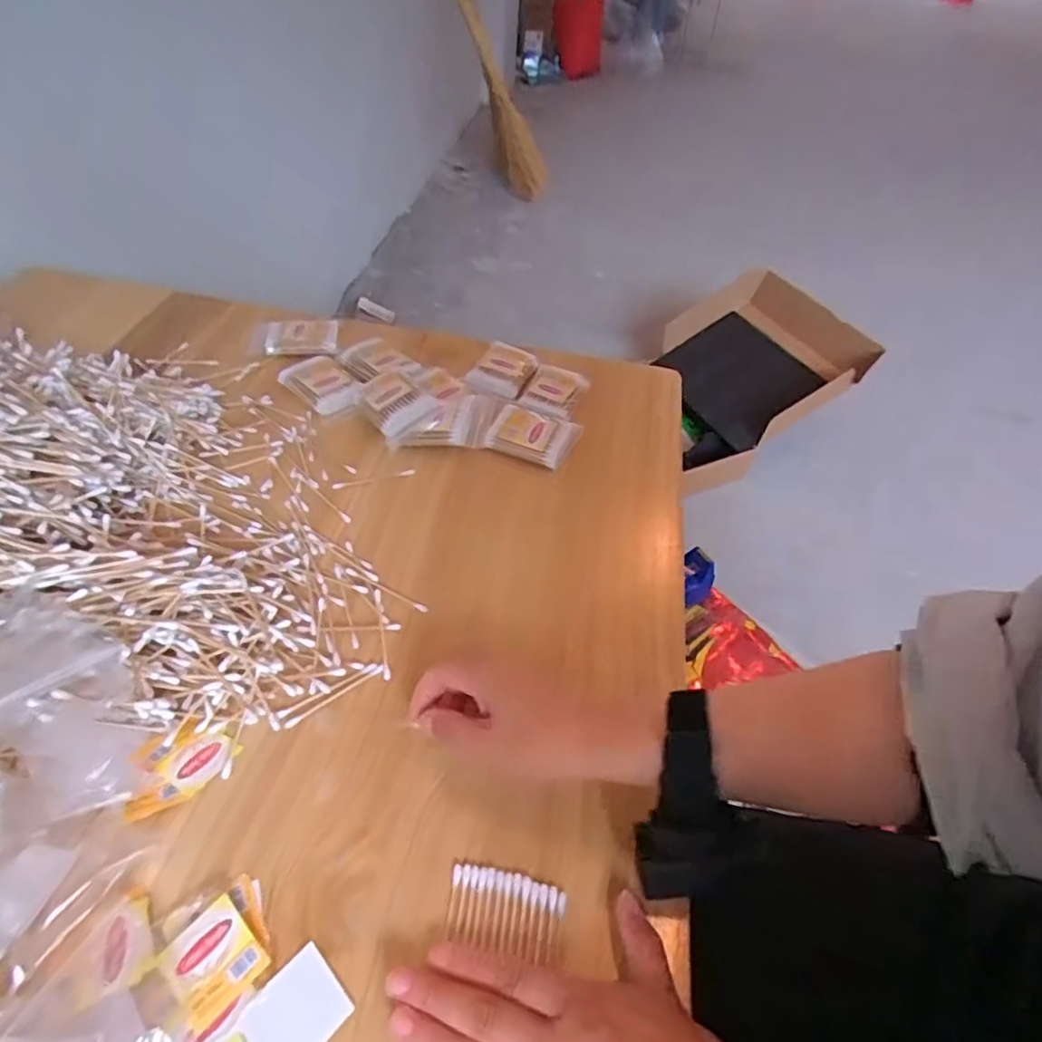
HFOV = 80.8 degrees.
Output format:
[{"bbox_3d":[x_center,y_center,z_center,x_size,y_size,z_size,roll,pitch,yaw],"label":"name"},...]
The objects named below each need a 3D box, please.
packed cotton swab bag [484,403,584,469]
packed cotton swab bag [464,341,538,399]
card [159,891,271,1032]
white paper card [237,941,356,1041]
[{"bbox_3d":[0.012,-0.082,0.576,0.079,0.017,0.058,17,49,10],"label":"packed cotton swab bag"},{"bbox_3d":[-0.018,-0.159,0.638,0.054,0.012,0.078,21,49,14],"label":"packed cotton swab bag"},{"bbox_3d":[-0.152,0.217,0.302,0.043,0.007,0.039,37,56,24],"label":"card"},{"bbox_3d":[-0.109,0.237,0.295,0.039,0.004,0.043,36,54,25],"label":"white paper card"}]

